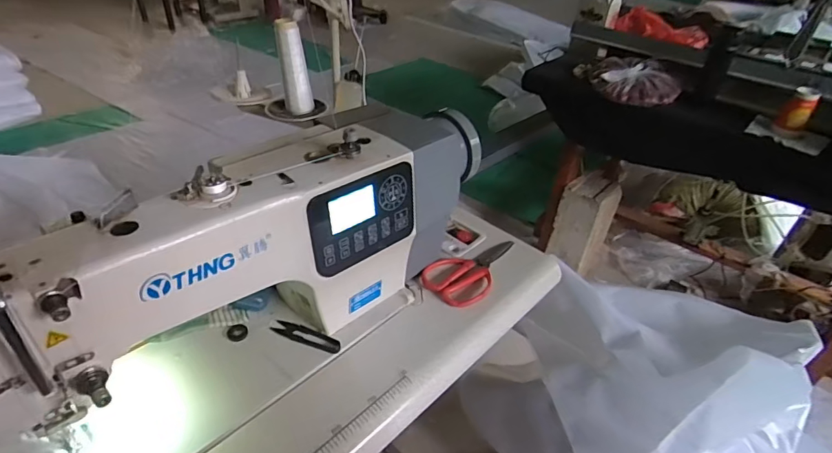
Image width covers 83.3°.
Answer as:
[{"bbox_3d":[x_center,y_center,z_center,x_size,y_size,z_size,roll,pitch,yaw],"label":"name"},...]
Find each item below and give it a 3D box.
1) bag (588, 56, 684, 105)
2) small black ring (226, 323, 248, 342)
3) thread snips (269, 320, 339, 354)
[{"bbox_3d":[0.638,-0.427,1.382,0.256,0.092,0.165,30,43,29],"label":"bag"},{"bbox_3d":[-0.228,0.136,0.598,0.024,0.004,0.026,4,37,-3],"label":"small black ring"},{"bbox_3d":[-0.140,0.140,0.601,0.094,0.007,0.023,15,38,12],"label":"thread snips"}]

